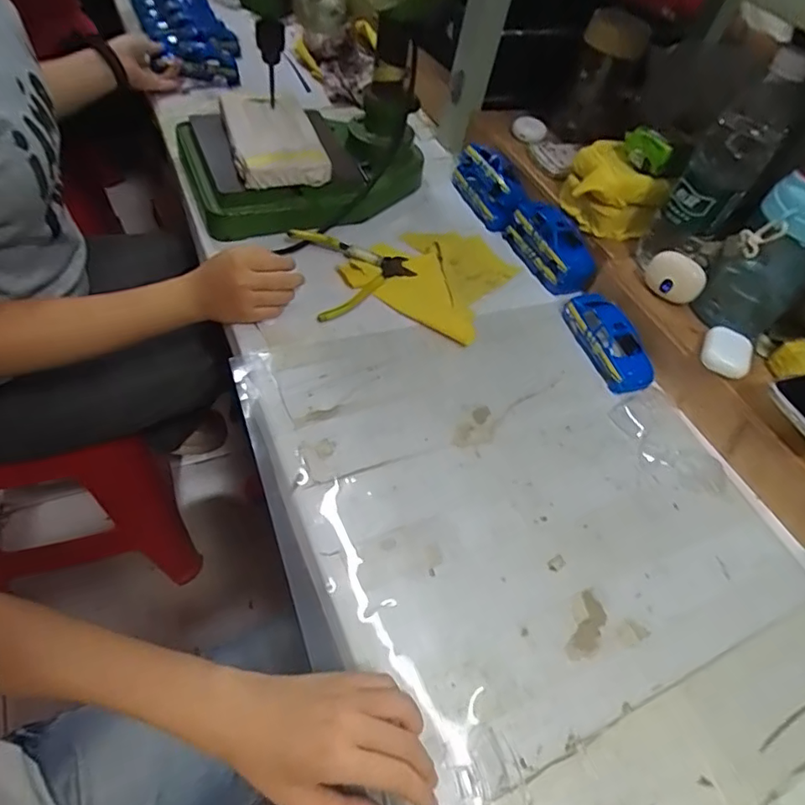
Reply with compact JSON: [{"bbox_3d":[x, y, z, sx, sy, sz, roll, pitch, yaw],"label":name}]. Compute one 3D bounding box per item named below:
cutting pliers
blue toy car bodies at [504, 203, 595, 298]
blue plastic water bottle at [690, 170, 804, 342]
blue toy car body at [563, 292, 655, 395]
[{"bbox_3d":[-0.050,-0.156,0.612,0.126,0.018,0.132,-11,56,-20],"label":"cutting pliers"},{"bbox_3d":[0.186,-0.197,0.672,0.051,0.053,0.132,-16,58,-21],"label":"blue toy car bodies"},{"bbox_3d":[0.362,-0.138,0.527,0.074,0.161,0.082,-32,64,-31],"label":"blue plastic water bottle"},{"bbox_3d":[0.230,-0.073,0.595,0.054,0.028,0.130,-11,55,-19],"label":"blue toy car body"}]

